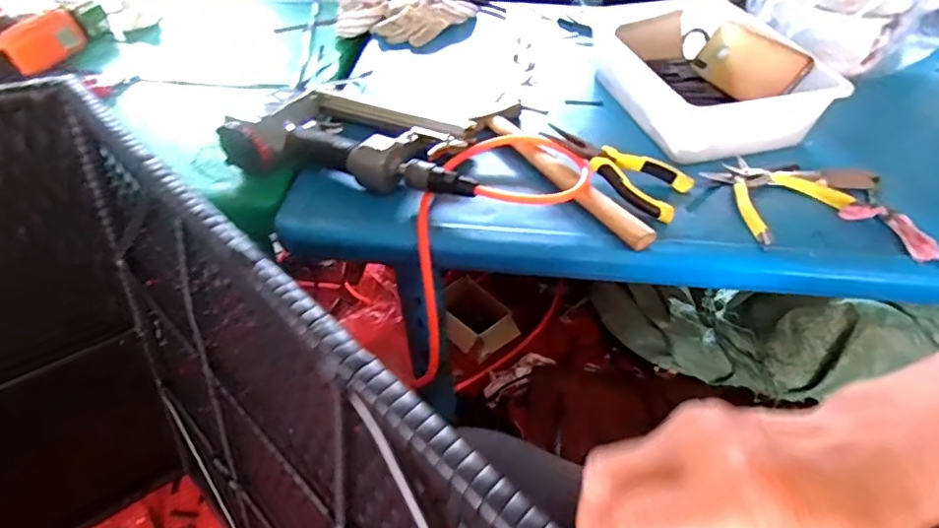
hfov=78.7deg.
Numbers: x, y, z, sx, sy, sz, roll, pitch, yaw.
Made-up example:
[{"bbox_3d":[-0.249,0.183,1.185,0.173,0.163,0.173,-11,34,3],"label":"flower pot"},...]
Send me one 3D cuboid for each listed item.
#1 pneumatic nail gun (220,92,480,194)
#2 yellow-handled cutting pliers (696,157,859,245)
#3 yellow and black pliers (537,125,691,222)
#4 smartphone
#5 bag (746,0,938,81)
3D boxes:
[{"bbox_3d":[-0.111,-0.140,0.633,0.279,0.054,0.148,13,46,13],"label":"pneumatic nail gun"},{"bbox_3d":[0.303,-0.075,0.586,0.120,0.013,0.113,-20,47,-19],"label":"yellow-handled cutting pliers"},{"bbox_3d":[0.149,-0.098,0.598,0.154,0.035,0.077,25,49,24],"label":"yellow and black pliers"},{"bbox_3d":[0.345,-0.253,0.721,0.010,0.077,0.172,24,27,-32],"label":"smartphone"},{"bbox_3d":[0.521,-0.350,0.776,0.246,0.136,0.183,-2,44,-2],"label":"bag"}]

